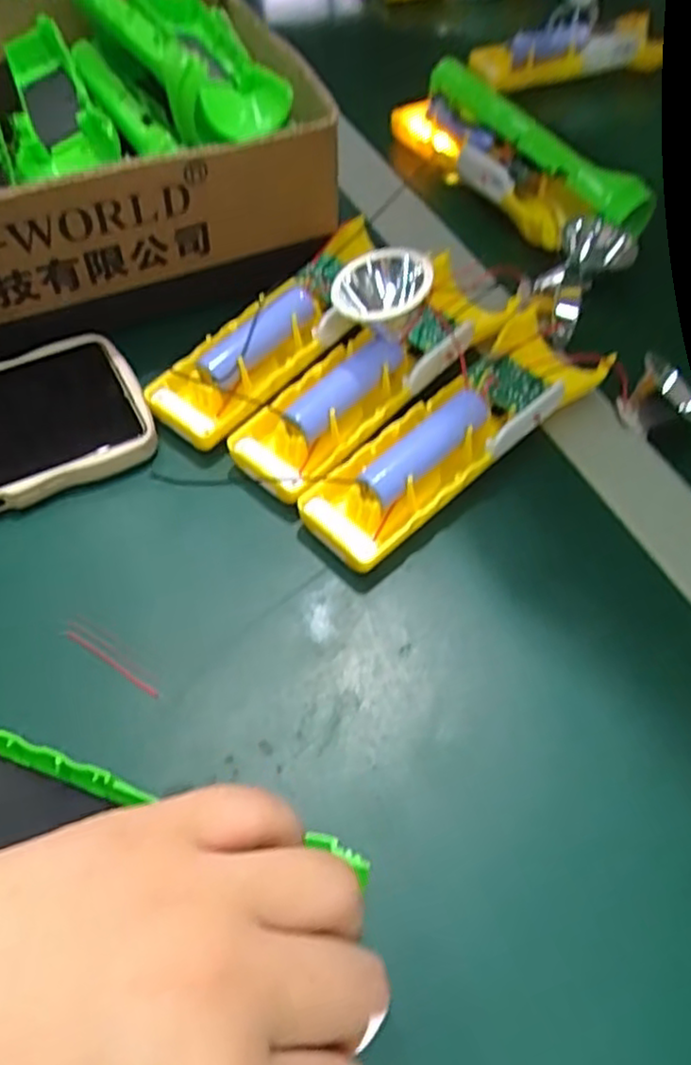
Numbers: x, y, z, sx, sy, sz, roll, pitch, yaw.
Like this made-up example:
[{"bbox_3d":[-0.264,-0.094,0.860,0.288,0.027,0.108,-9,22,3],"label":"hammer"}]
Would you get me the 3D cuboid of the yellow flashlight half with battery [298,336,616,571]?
[{"bbox_3d":[0.049,-0.041,0.319,0.150,0.037,0.041,-36,64,-24],"label":"yellow flashlight half with battery"}]

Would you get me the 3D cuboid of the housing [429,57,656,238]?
[{"bbox_3d":[0.119,-0.235,0.434,0.035,0.036,0.166,-33,63,-23],"label":"housing"}]

